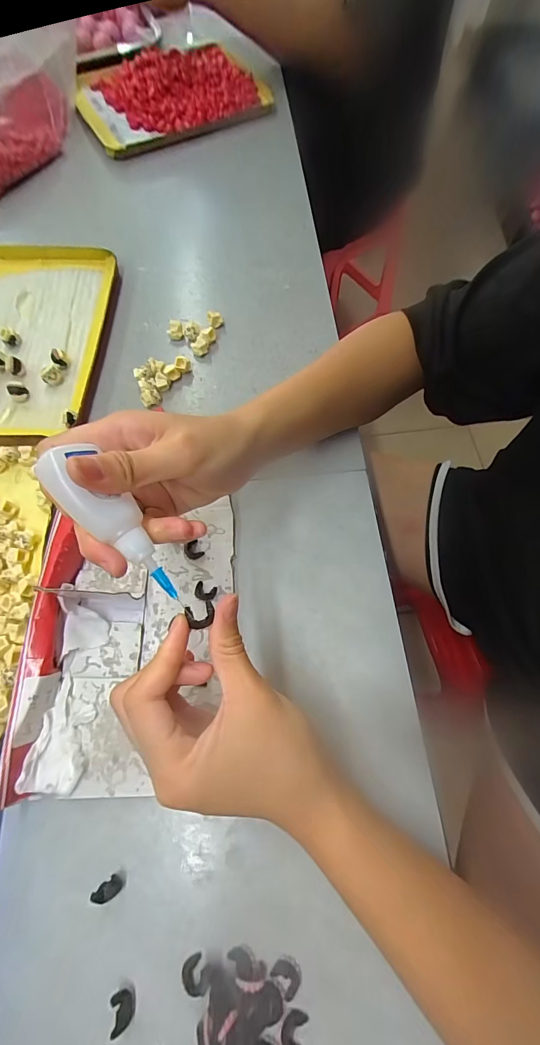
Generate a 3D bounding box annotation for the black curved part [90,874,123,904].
[{"bbox_3d":[-0.094,0.213,0.219,0.014,0.008,0.009,-32,73,-14],"label":"black curved part"}]

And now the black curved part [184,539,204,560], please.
[{"bbox_3d":[-0.060,0.022,0.294,0.013,0.004,0.016,-32,72,-14],"label":"black curved part"}]

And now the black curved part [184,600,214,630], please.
[{"bbox_3d":[-0.035,0.048,0.195,0.014,0.004,0.012,-17,70,-9],"label":"black curved part"}]

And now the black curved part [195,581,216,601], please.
[{"bbox_3d":[-0.049,0.051,0.281,0.016,0.004,0.013,23,69,7],"label":"black curved part"}]

